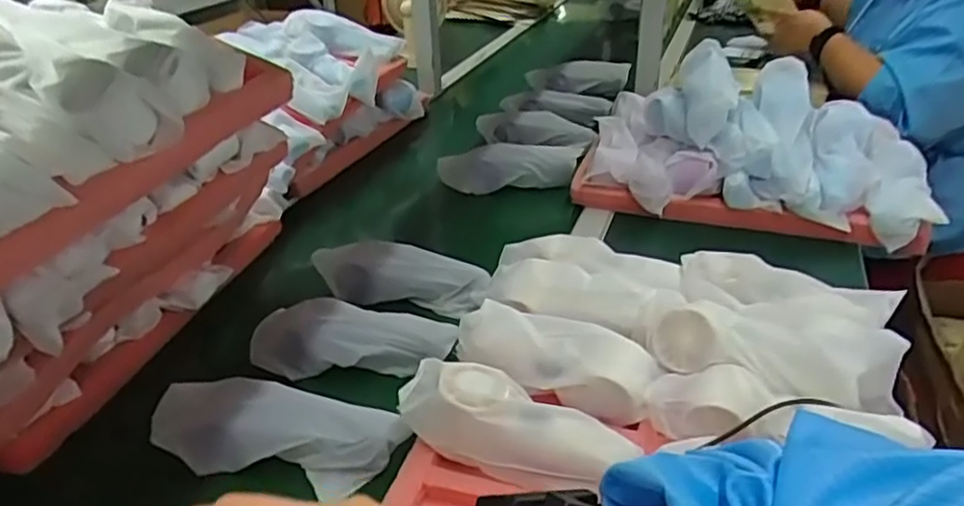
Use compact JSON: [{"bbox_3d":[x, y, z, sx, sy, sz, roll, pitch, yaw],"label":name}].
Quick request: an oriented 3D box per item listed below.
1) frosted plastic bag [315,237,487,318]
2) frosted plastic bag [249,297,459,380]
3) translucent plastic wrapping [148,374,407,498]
[{"bbox_3d":[-0.086,0.029,0.717,0.193,0.060,0.061,10,32,19],"label":"frosted plastic bag"},{"bbox_3d":[-0.119,0.083,0.625,0.195,0.055,0.053,3,31,8],"label":"frosted plastic bag"},{"bbox_3d":[-0.160,0.145,0.534,0.198,0.056,0.055,4,31,9],"label":"translucent plastic wrapping"}]

